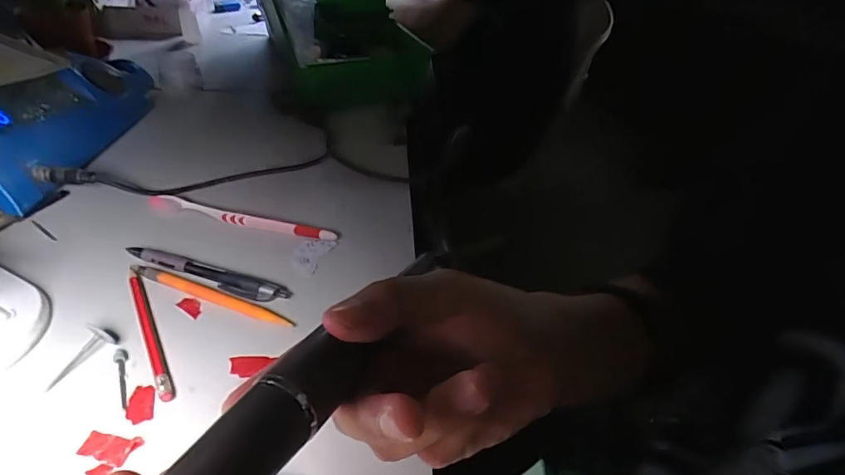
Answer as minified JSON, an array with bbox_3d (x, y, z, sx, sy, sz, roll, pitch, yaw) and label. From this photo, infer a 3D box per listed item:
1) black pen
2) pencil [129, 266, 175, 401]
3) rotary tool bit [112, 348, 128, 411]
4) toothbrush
[{"bbox_3d":[-0.166,0.027,0.369,0.136,0.008,0.020,15,40,14],"label":"black pen"},{"bbox_3d":[-0.189,0.061,0.331,0.008,0.010,0.127,-20,44,-27],"label":"pencil"},{"bbox_3d":[-0.187,0.087,0.302,0.007,0.005,0.047,-17,43,-24],"label":"rotary tool bit"},{"bbox_3d":[-0.158,-0.017,0.421,0.170,0.011,0.011,10,39,8],"label":"toothbrush"}]

